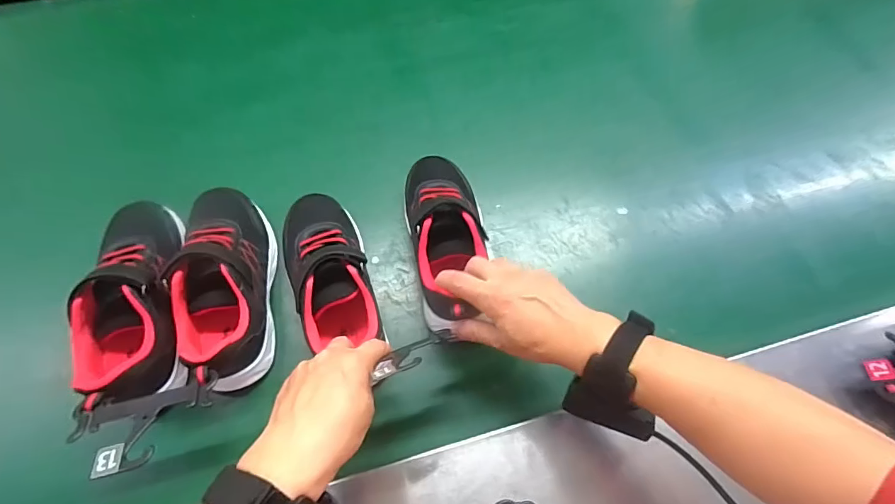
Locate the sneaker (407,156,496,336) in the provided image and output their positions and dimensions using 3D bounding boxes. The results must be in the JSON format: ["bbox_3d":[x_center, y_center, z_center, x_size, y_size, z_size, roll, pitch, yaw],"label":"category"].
[{"bbox_3d":[0.001,-0.022,0.465,0.087,0.078,0.201,0,56,-4],"label":"sneaker"}]

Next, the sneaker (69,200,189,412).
[{"bbox_3d":[-0.300,0.041,0.424,0.081,0.077,0.213,-10,63,-9],"label":"sneaker"}]

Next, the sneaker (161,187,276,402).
[{"bbox_3d":[-0.220,0.028,0.436,0.079,0.074,0.217,-6,62,-7],"label":"sneaker"}]

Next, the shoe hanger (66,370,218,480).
[{"bbox_3d":[-0.236,0.136,0.344,0.100,0.012,0.059,-9,46,-11],"label":"shoe hanger"}]

